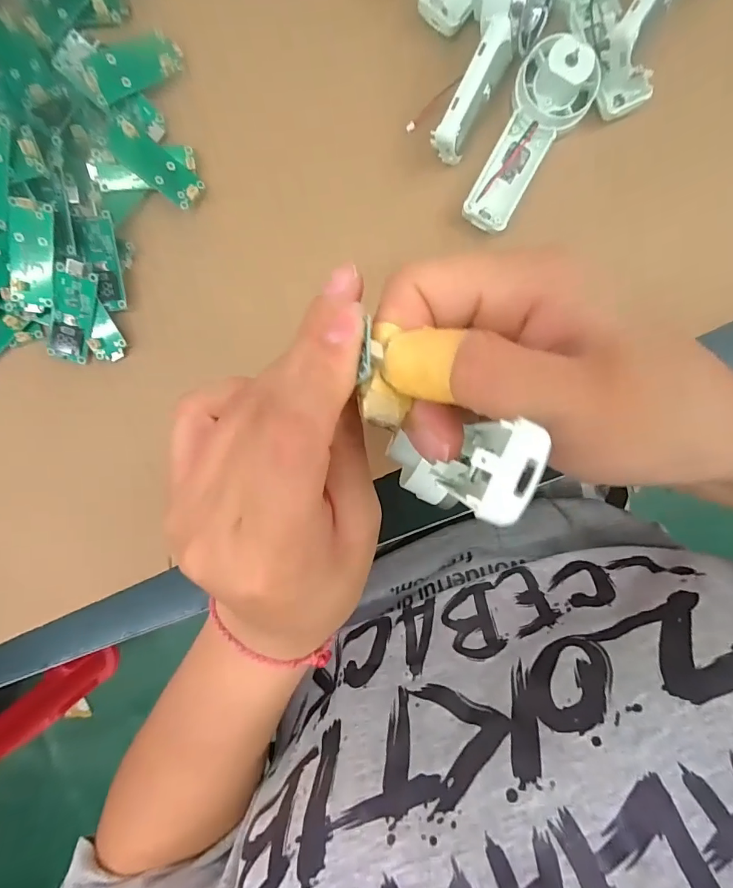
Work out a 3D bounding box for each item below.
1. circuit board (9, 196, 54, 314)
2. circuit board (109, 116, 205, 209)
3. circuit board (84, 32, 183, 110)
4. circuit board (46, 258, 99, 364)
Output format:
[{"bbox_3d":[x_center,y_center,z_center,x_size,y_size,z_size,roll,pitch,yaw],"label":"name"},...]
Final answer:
[{"bbox_3d":[-0.164,-0.091,0.216,0.020,0.004,0.050,8,105,-9],"label":"circuit board"},{"bbox_3d":[-0.106,-0.141,0.222,0.046,0.004,0.018,36,82,-18],"label":"circuit board"},{"bbox_3d":[-0.114,-0.185,0.217,0.049,0.007,0.018,-43,98,-16],"label":"circuit board"},{"bbox_3d":[-0.151,-0.067,0.226,0.018,0.006,0.049,19,109,-6],"label":"circuit board"}]

